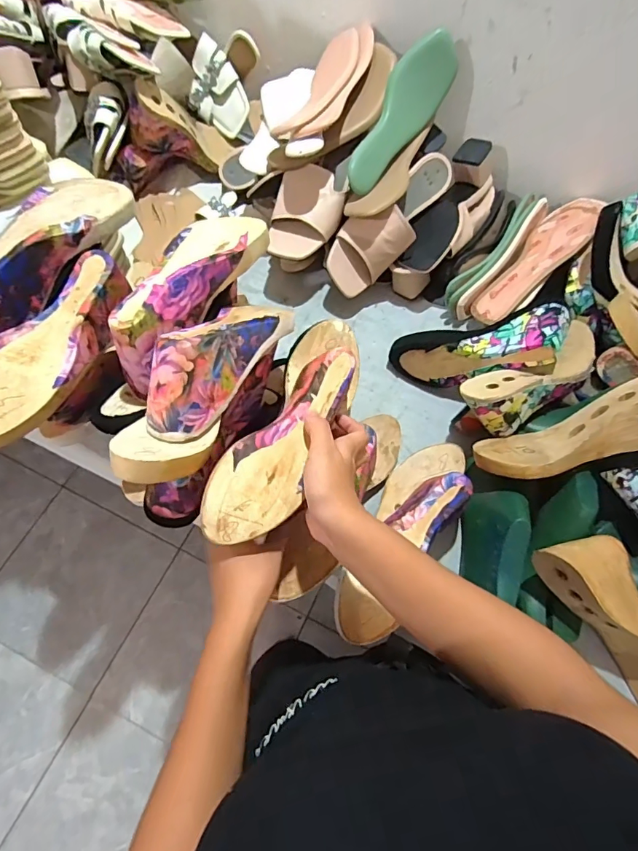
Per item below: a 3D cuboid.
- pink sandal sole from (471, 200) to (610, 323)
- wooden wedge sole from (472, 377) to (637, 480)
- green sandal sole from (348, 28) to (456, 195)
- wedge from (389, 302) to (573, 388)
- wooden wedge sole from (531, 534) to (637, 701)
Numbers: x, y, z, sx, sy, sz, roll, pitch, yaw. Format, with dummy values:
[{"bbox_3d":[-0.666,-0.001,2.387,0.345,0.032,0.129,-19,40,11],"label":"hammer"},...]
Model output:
[{"bbox_3d":[0.333,-0.251,0.675,0.256,0.032,0.082,-50,51,-2],"label":"pink sandal sole"},{"bbox_3d":[0.306,0.011,0.527,0.239,0.080,0.086,-22,67,12],"label":"wooden wedge sole"},{"bbox_3d":[0.112,-0.427,0.640,0.223,0.079,0.029,-55,44,7],"label":"green sandal sole"},{"bbox_3d":[0.215,-0.107,0.620,0.237,0.064,0.089,-8,63,22],"label":"wedge"},{"bbox_3d":[0.333,0.210,0.489,0.076,0.085,0.246,-38,96,-18],"label":"wooden wedge sole"}]

